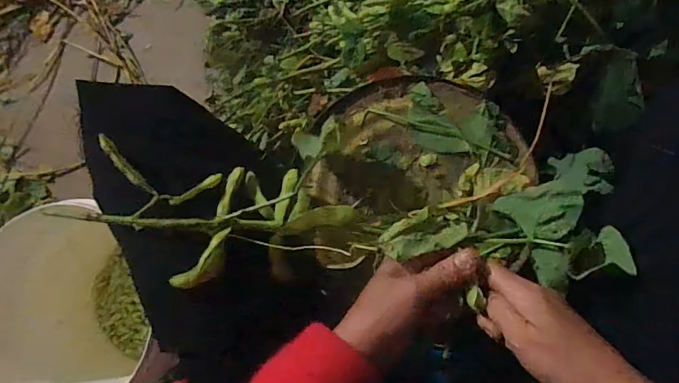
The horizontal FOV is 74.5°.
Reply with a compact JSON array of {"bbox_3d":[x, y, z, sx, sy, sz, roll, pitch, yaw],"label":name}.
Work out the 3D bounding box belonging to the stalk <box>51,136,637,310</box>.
[{"bbox_3d":[0.026,0.023,0.376,0.441,0.092,0.106,1,84,-5],"label":"stalk"}]

